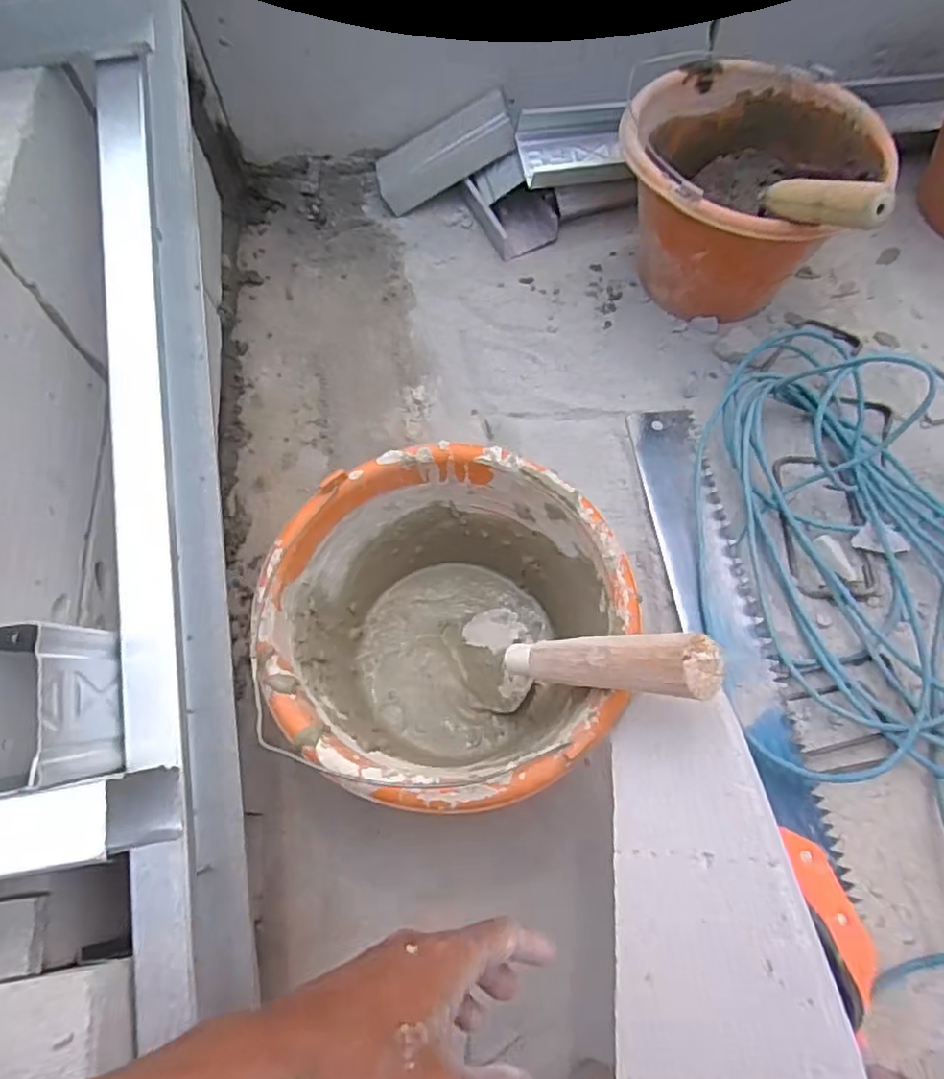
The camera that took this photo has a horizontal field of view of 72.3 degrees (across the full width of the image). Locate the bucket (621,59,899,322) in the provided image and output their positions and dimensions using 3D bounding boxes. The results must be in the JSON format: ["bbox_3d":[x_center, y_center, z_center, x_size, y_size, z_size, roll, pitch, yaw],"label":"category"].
[{"bbox_3d":[0.274,-0.338,0.678,0.250,0.194,0.277,6,64,5],"label":"bucket"}]

